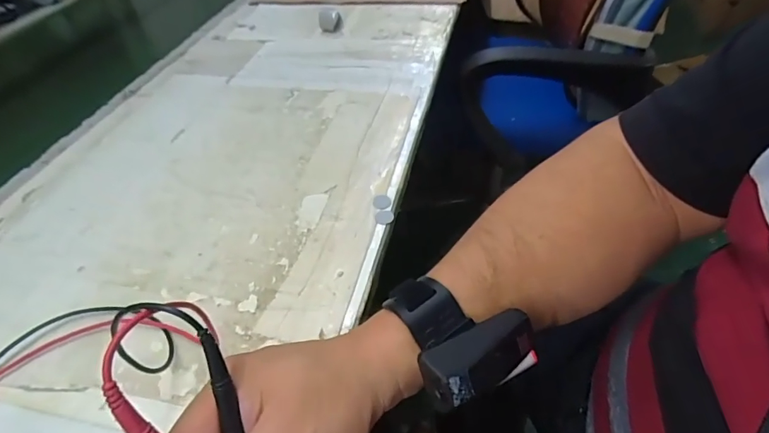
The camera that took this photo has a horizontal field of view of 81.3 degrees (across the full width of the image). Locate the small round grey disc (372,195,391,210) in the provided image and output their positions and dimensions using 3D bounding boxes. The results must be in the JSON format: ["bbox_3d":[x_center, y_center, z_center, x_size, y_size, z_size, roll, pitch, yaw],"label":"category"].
[{"bbox_3d":[-0.003,-0.015,0.441,0.017,0.004,0.018,-3,45,3],"label":"small round grey disc"}]

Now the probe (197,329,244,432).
[{"bbox_3d":[-0.075,0.118,0.230,0.009,0.129,0.008,-11,11,-6],"label":"probe"}]

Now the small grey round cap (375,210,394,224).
[{"bbox_3d":[0.000,0.001,0.430,0.018,0.004,0.015,3,45,9],"label":"small grey round cap"}]

